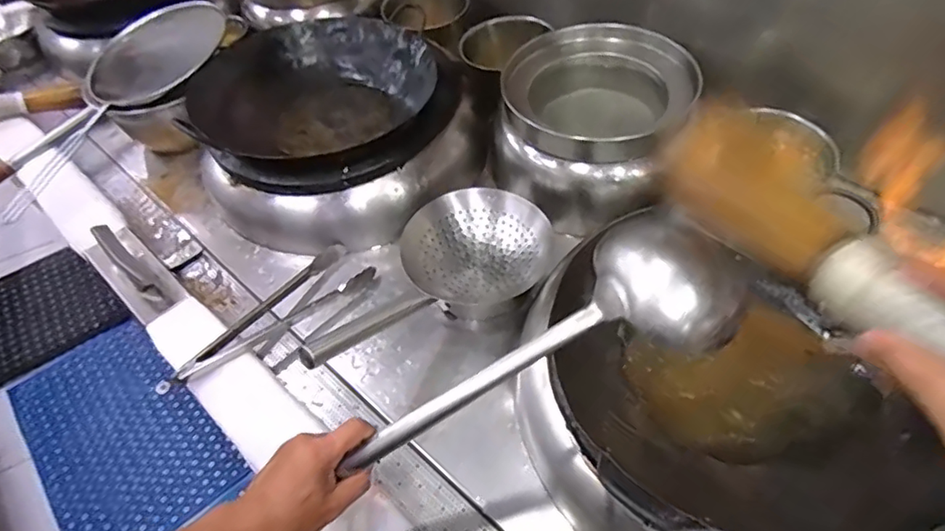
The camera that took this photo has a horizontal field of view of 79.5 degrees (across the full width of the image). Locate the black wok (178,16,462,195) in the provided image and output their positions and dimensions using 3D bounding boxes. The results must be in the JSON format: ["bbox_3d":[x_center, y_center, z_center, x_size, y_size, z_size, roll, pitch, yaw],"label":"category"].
[{"bbox_3d":[-0.268,-0.306,1.061,0.460,0.111,0.423,-2,50,3],"label":"black wok"}]

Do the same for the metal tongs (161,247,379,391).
[{"bbox_3d":[-0.309,0.084,0.873,0.092,0.065,0.344,36,61,29],"label":"metal tongs"}]

